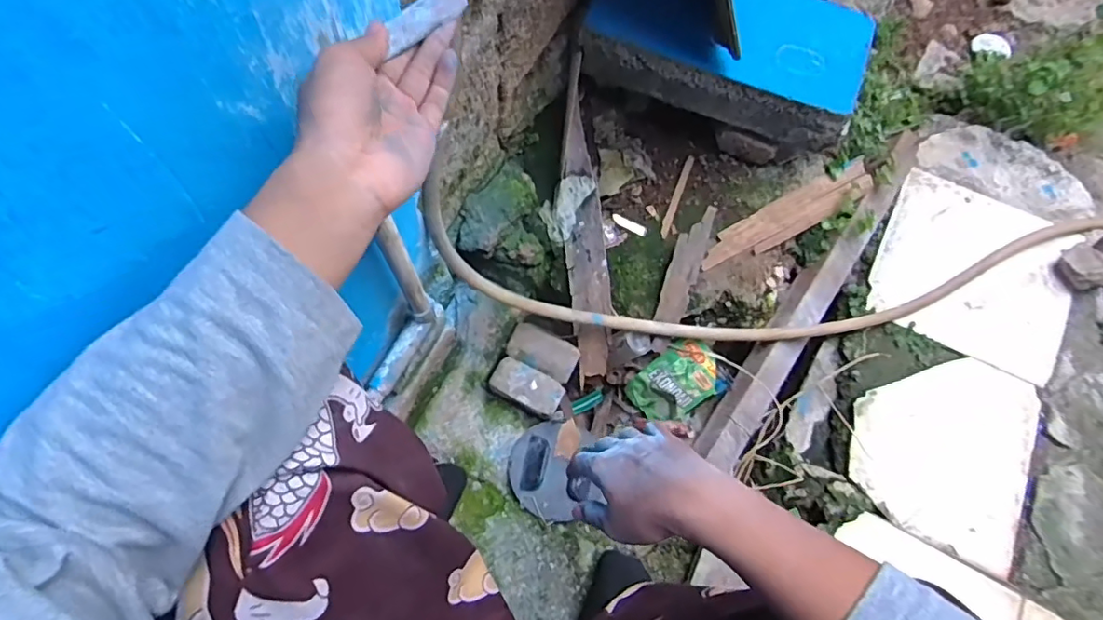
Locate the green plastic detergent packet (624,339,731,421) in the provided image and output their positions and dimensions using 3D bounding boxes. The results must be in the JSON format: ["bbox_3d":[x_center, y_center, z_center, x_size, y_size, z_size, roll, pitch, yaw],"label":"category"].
[{"bbox_3d":[0.192,0.117,0.876,0.147,0.020,0.100,-40,85,25],"label":"green plastic detergent packet"}]

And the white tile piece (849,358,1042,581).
[{"bbox_3d":[0.559,0.183,0.800,0.237,0.017,0.282,28,67,8],"label":"white tile piece"}]

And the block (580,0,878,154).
[{"bbox_3d":[0.254,-0.392,0.832,0.392,0.116,0.198,22,71,2],"label":"block"}]

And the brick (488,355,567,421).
[{"bbox_3d":[-0.036,0.115,0.827,0.105,0.035,0.054,30,72,5],"label":"brick"}]

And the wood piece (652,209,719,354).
[{"bbox_3d":[0.198,-0.049,0.859,0.047,0.025,0.232,21,89,5],"label":"wood piece"}]

